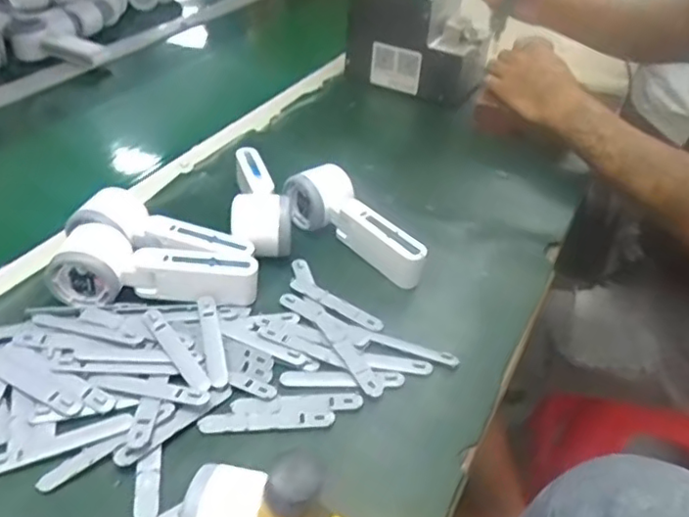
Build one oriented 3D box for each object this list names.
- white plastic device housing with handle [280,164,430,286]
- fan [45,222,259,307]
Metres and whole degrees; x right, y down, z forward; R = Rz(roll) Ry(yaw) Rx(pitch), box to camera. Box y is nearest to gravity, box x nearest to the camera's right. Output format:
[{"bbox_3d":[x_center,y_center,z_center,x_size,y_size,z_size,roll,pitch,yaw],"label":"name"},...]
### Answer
[{"bbox_3d":[0.016,-0.037,0.609,0.161,0.062,0.044,28,44,29],"label":"white plastic device housing with handle"},{"bbox_3d":[-0.160,0.007,0.534,0.169,0.048,0.055,1,38,-2],"label":"fan"}]

